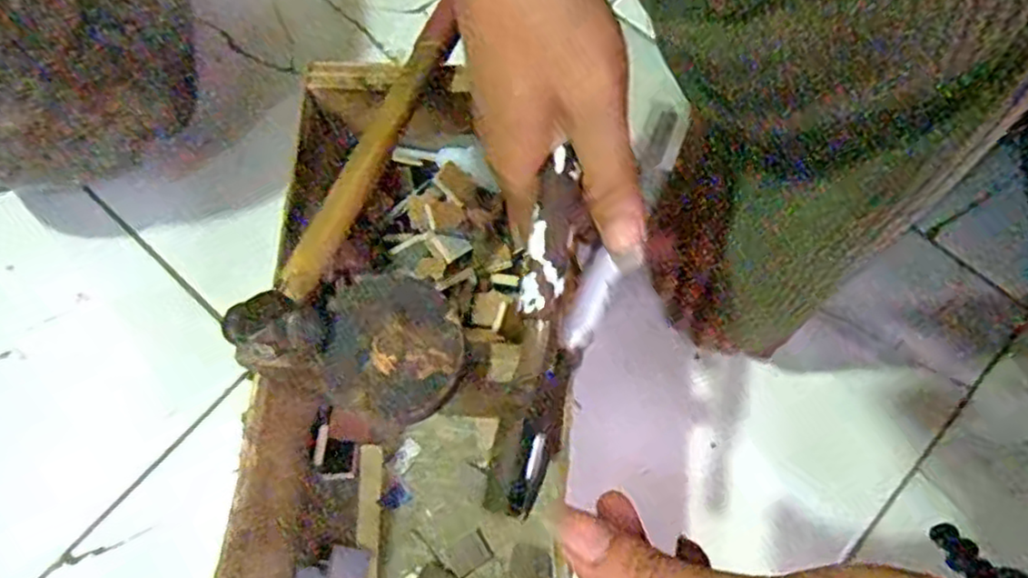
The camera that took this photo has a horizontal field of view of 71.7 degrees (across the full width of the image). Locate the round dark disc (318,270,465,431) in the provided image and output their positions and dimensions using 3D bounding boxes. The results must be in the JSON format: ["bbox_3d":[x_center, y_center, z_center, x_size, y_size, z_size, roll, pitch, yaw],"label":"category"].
[{"bbox_3d":[-0.053,0.024,0.300,0.058,0.013,0.065,-28,75,-6],"label":"round dark disc"}]

